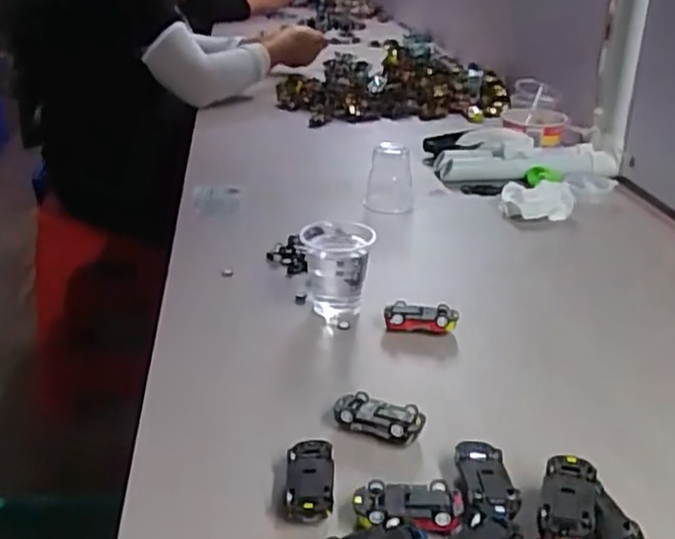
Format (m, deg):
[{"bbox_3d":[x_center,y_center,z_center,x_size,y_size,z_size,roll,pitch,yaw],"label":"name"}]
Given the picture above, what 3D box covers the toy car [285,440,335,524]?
[{"bbox_3d":[-0.017,0.135,0.458,0.029,0.020,0.060,-2,27,-1],"label":"toy car"}]

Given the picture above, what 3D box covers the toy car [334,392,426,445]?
[{"bbox_3d":[0.029,0.106,0.511,0.064,0.021,0.026,12,30,24],"label":"toy car"}]

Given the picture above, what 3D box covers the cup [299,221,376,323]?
[{"bbox_3d":[0.000,0.000,0.671,0.066,0.077,0.081,0,27,4],"label":"cup"}]

